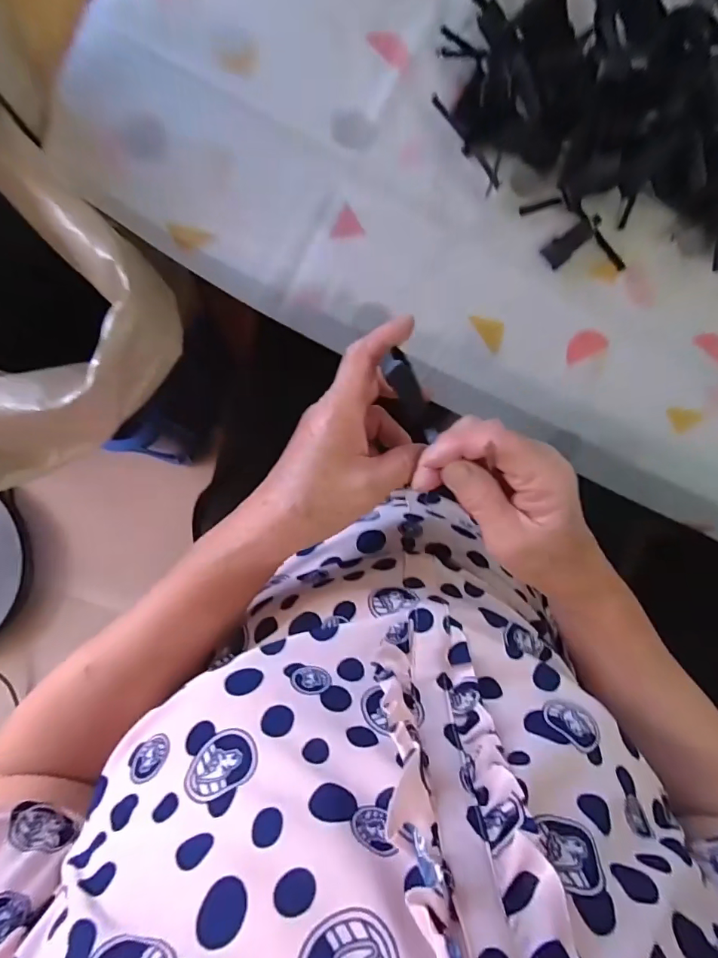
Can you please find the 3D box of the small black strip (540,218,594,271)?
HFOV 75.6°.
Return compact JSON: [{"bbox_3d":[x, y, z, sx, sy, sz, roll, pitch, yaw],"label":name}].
[{"bbox_3d":[0.163,-0.184,0.360,0.044,0.006,0.018,-41,93,-6],"label":"small black strip"}]

